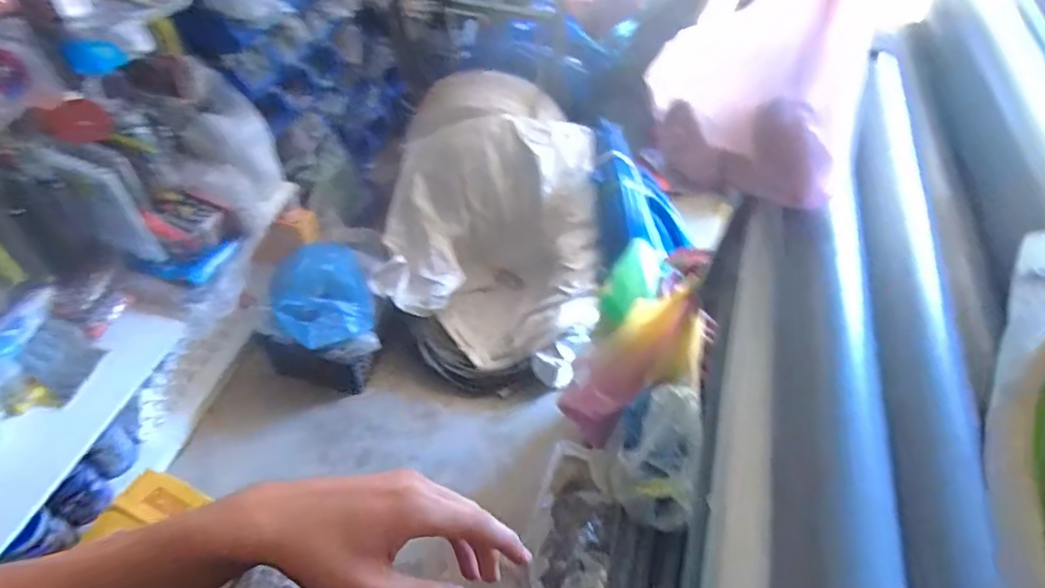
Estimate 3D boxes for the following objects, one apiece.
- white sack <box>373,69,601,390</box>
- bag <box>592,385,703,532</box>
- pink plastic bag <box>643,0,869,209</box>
[{"bbox_3d":[-0.097,-0.264,1.871,0.636,0.458,0.952,3,50,-3],"label":"white sack"},{"bbox_3d":[0.208,0.258,0.956,0.150,0.118,0.185,15,51,8],"label":"bag"},{"bbox_3d":[0.284,-0.256,0.654,0.109,0.308,0.271,-21,55,-21],"label":"pink plastic bag"}]

